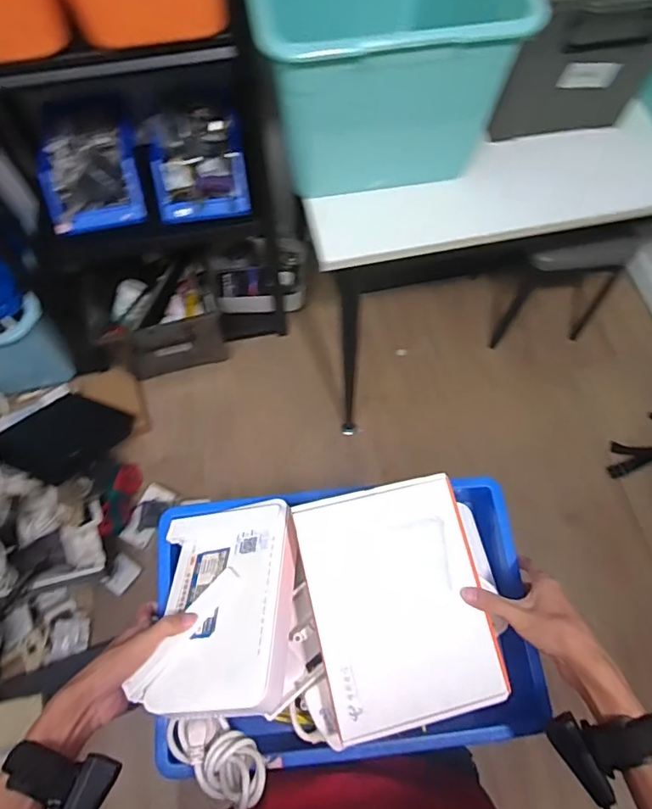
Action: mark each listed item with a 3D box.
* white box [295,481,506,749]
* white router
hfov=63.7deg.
[{"bbox_3d":[0.076,0.208,0.551,0.180,0.037,0.233,-12,67,-5],"label":"white box"},{"bbox_3d":[-0.111,0.216,0.575,0.161,0.034,0.220,-18,44,18],"label":"white router"}]

